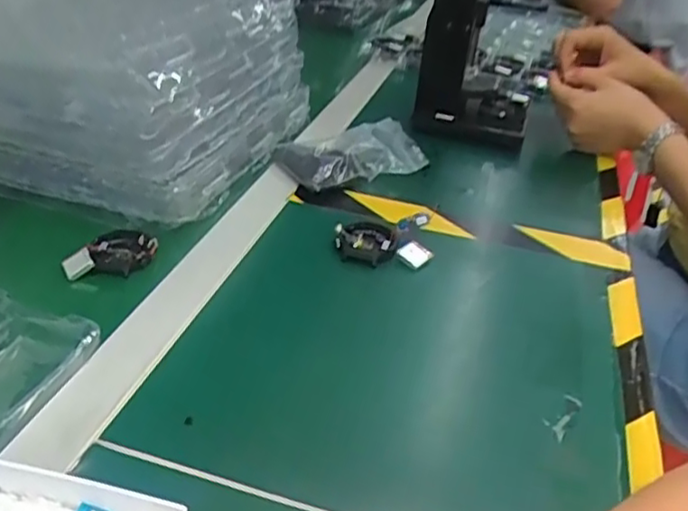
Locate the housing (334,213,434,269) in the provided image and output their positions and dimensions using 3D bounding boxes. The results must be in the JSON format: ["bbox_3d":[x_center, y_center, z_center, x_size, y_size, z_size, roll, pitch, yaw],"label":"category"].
[{"bbox_3d":[0.032,-0.015,0.522,0.076,0.030,0.050,8,33,4],"label":"housing"}]

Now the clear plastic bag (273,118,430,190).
[{"bbox_3d":[0.004,-0.100,0.639,0.127,0.033,0.087,-11,36,-23],"label":"clear plastic bag"}]

